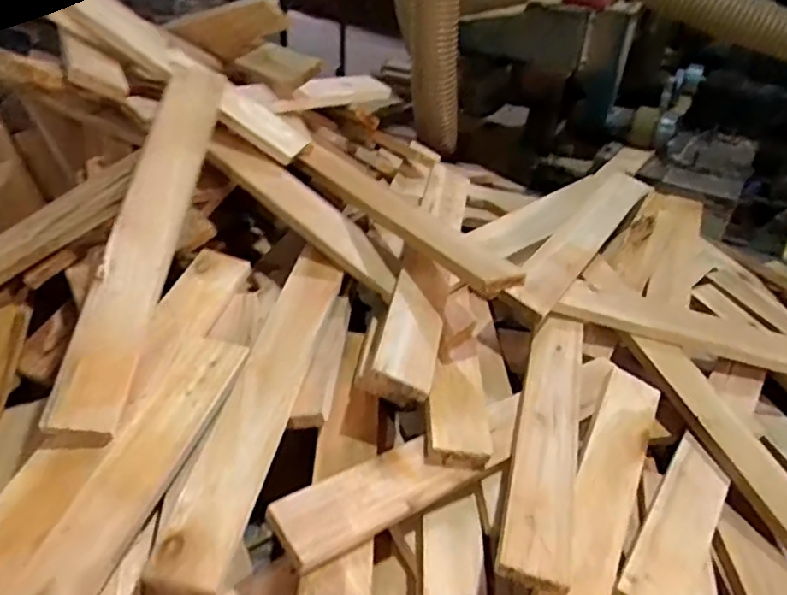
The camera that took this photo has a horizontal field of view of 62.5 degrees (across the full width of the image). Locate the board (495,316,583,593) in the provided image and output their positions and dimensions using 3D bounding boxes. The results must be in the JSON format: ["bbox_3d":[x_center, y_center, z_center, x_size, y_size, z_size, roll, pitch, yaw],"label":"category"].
[{"bbox_3d":[0.186,0.154,0.776,0.075,0.032,0.416,22,38,4],"label":"board"}]

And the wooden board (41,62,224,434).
[{"bbox_3d":[-0.298,-0.088,0.784,0.076,0.037,0.525,10,57,-8],"label":"wooden board"}]

